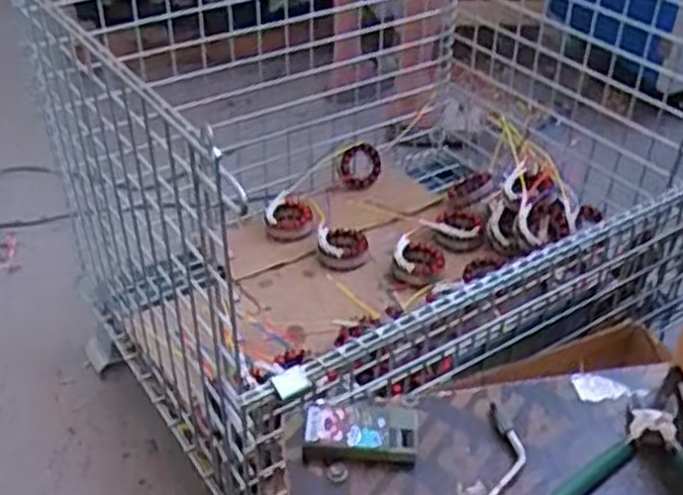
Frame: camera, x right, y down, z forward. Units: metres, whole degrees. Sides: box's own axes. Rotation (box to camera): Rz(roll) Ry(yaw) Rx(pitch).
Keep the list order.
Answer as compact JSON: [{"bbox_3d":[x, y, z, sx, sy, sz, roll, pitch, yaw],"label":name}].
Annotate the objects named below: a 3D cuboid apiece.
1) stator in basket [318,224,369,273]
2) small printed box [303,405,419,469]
[{"bbox_3d":[0.003,0.003,1.357,0.082,0.047,0.077,1,37,-1],"label":"stator in basket"},{"bbox_3d":[0.012,0.112,0.476,0.065,0.019,0.035,4,37,2],"label":"small printed box"}]

